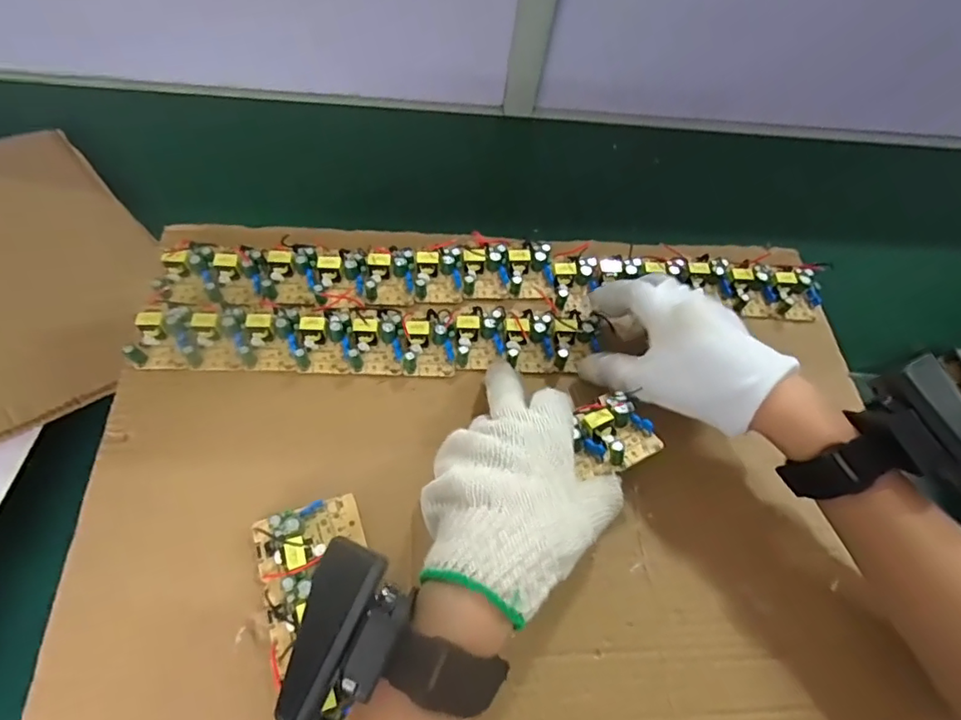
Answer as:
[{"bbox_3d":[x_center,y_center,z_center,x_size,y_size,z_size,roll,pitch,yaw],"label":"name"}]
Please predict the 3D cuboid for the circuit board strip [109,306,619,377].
[{"bbox_3d":[-0.069,-0.017,0.386,0.308,0.018,0.052,0,60,-7],"label":"circuit board strip"}]

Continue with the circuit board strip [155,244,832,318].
[{"bbox_3d":[0.021,-0.064,0.423,0.479,0.020,0.057,0,60,-6],"label":"circuit board strip"}]

